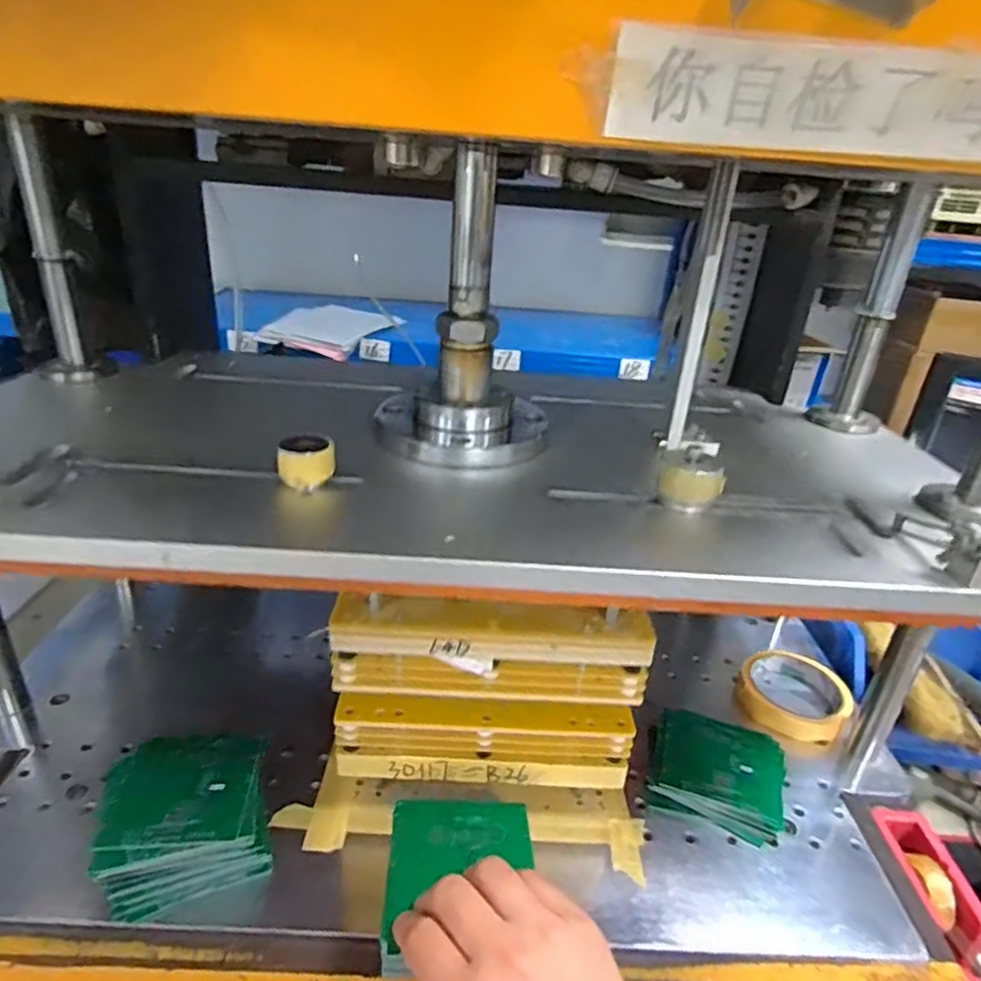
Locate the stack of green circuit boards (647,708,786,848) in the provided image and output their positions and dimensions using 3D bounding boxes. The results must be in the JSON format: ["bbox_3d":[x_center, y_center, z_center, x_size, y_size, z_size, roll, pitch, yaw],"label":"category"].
[{"bbox_3d":[0.175,0.211,0.496,0.099,0.023,0.091,11,28,14],"label":"stack of green circuit boards"}]

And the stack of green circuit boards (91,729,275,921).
[{"bbox_3d":[-0.195,0.210,0.419,0.093,0.050,0.089,-6,29,-19],"label":"stack of green circuit boards"}]

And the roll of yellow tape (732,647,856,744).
[{"bbox_3d":[0.270,0.180,0.574,0.088,0.023,0.089,3,27,-2],"label":"roll of yellow tape"}]

